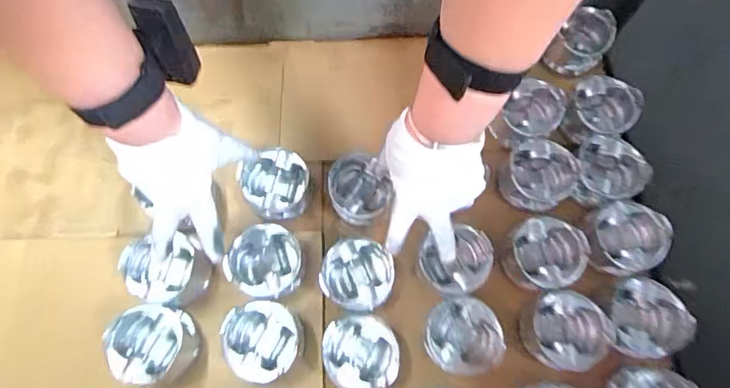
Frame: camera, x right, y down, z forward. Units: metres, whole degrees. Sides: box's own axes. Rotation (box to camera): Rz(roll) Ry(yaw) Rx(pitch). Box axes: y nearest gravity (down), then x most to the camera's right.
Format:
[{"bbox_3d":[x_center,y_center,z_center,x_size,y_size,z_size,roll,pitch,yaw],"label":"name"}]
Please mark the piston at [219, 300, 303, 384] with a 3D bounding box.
[{"bbox_3d":[-0.114,0.170,0.542,0.083,0.066,0.084,1,72,-2],"label":"piston"}]

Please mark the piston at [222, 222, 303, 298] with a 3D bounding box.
[{"bbox_3d":[-0.124,0.086,0.568,0.088,0.066,0.080,1,72,-2],"label":"piston"}]

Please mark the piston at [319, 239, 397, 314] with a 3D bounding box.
[{"bbox_3d":[-0.011,0.101,0.571,0.084,0.060,0.078,1,72,-2],"label":"piston"}]

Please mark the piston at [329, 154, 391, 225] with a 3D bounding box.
[{"bbox_3d":[-0.010,-0.003,0.610,0.071,0.056,0.085,-23,75,-10],"label":"piston"}]

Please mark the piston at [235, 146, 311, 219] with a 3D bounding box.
[{"bbox_3d":[-0.116,-0.012,0.604,0.081,0.058,0.084,1,72,-2],"label":"piston"}]

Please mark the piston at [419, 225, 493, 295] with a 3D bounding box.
[{"bbox_3d":[0.111,0.083,0.578,0.073,0.065,0.080,1,72,-2],"label":"piston"}]

